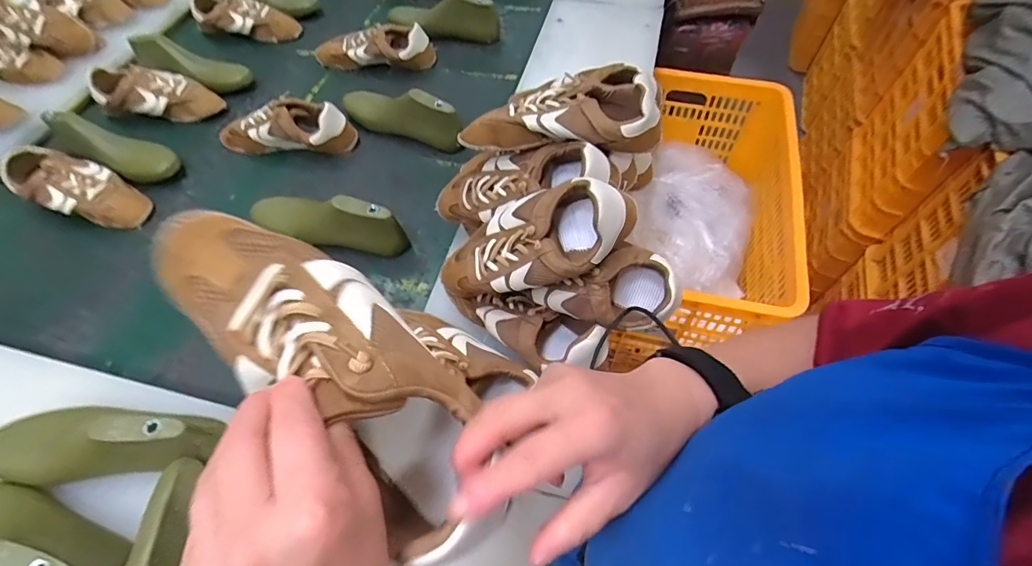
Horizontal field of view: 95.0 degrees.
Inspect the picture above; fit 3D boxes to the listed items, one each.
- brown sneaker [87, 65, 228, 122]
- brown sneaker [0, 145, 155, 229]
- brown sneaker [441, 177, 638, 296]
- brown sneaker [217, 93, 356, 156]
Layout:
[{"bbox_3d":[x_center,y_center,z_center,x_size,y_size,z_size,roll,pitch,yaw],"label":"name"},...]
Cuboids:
[{"bbox_3d":[-0.696,-0.366,0.924,0.235,0.076,0.082,8,59,6],"label":"brown sneaker"},{"bbox_3d":[-0.727,-0.154,0.792,0.236,0.078,0.103,21,61,13],"label":"brown sneaker"},{"bbox_3d":[0.010,-0.044,0.544,0.242,0.083,0.112,-20,55,22],"label":"brown sneaker"},{"bbox_3d":[-0.422,-0.280,0.860,0.255,0.092,0.079,4,58,3],"label":"brown sneaker"}]

